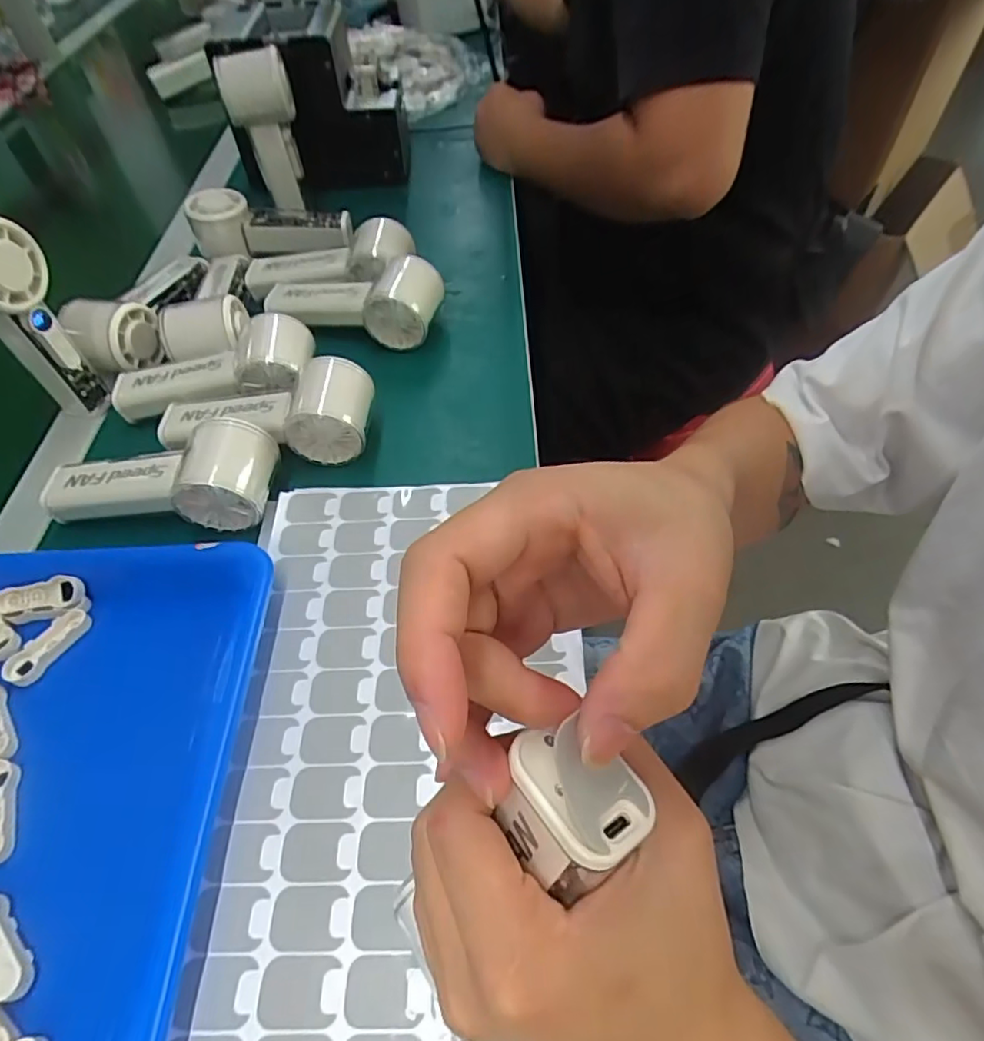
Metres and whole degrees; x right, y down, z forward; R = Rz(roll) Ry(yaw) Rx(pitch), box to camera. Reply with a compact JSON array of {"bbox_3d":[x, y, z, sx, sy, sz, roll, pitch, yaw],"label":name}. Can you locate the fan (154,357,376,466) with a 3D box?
[{"bbox_3d":[-0.162,-0.080,0.430,0.154,0.059,0.055,2,54,6],"label":"fan"}]

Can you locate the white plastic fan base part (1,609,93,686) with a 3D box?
[{"bbox_3d":[-0.264,0.074,0.351,0.019,0.007,0.050,25,59,21],"label":"white plastic fan base part"}]

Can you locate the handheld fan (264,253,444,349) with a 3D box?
[{"bbox_3d":[-0.121,-0.191,0.516,0.154,0.061,0.058,11,55,12],"label":"handheld fan"}]

